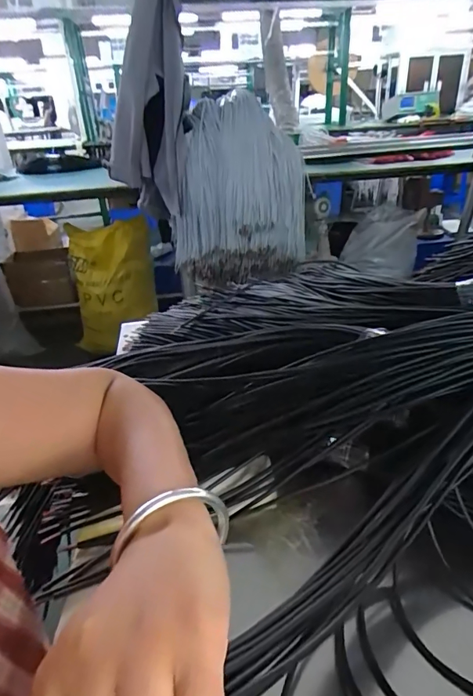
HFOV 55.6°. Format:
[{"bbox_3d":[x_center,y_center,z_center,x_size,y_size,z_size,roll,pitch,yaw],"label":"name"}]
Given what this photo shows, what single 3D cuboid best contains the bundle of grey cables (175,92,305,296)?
[{"bbox_3d":[0.012,-0.466,1.399,0.432,0.496,0.194,-10,30,-11],"label":"bundle of grey cables"}]

